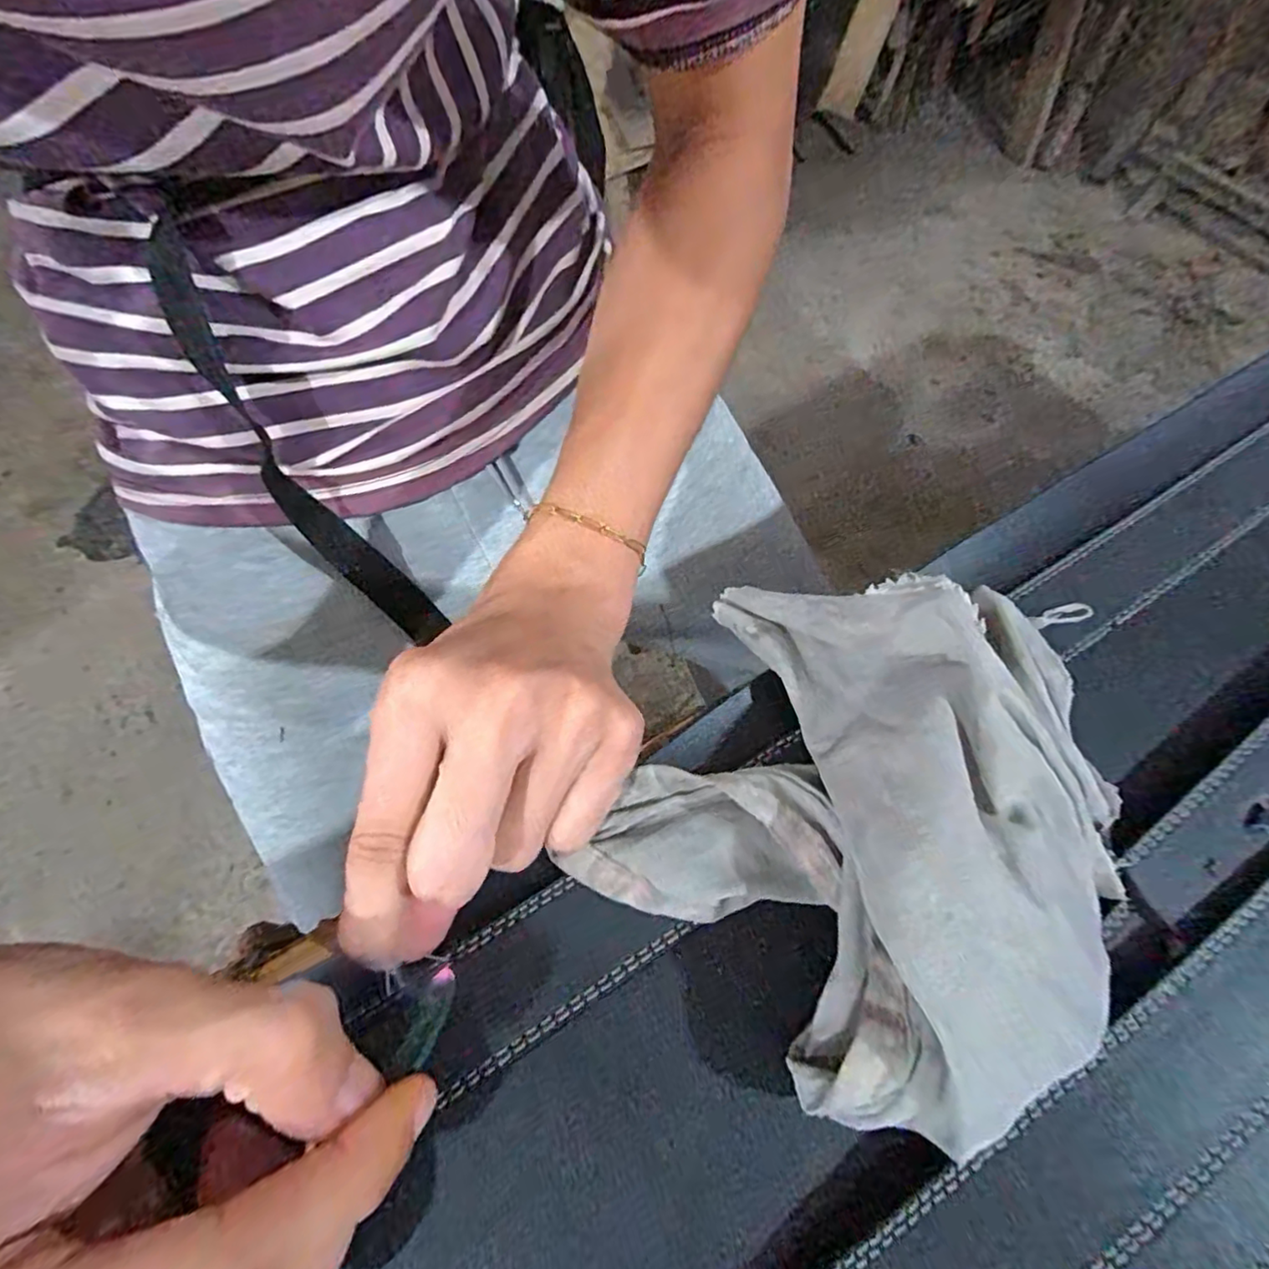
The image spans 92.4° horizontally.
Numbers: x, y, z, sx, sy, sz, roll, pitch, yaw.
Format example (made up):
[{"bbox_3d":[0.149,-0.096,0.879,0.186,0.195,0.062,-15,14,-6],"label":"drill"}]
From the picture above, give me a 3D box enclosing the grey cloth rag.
[{"bbox_3d":[0.060,0.045,0.169,0.113,0.051,0.129,28,66,11],"label":"grey cloth rag"}]

